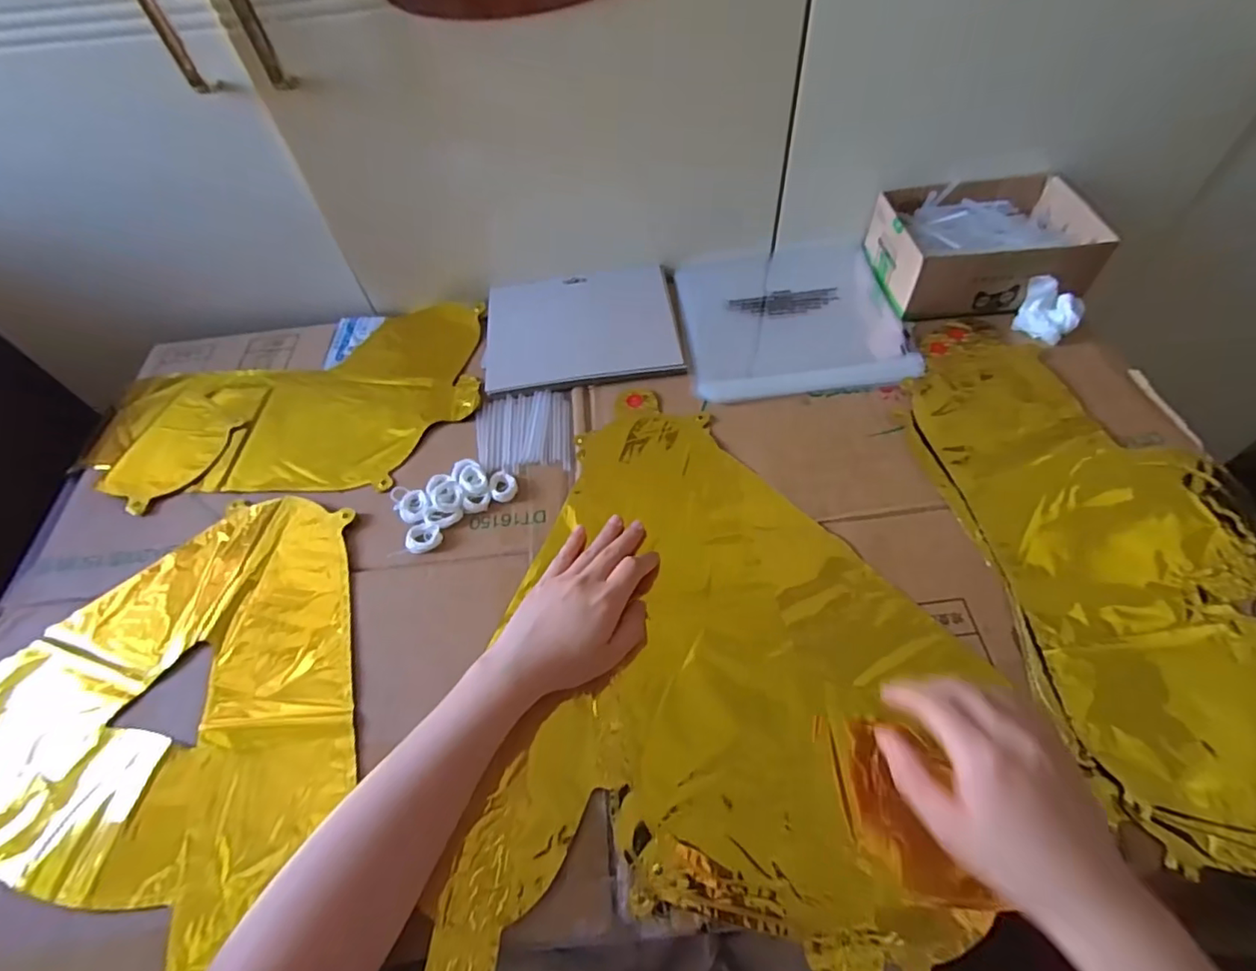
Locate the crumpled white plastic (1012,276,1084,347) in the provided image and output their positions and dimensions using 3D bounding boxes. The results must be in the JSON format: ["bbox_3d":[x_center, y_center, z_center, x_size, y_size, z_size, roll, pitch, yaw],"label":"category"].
[{"bbox_3d":[0.399,-0.167,0.547,0.055,0.036,0.049,31,64,23],"label":"crumpled white plastic"}]

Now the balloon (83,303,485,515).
[{"bbox_3d":[-0.334,-0.082,0.568,0.369,0.016,0.224,-7,54,-1],"label":"balloon"}]

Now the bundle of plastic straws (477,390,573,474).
[{"bbox_3d":[-0.095,-0.050,0.529,0.082,0.005,0.089,-9,56,-2],"label":"bundle of plastic straws"}]

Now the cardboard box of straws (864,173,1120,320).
[{"bbox_3d":[0.352,-0.238,0.580,0.186,0.068,0.130,-3,56,2],"label":"cardboard box of straws"}]

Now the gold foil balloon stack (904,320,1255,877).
[{"bbox_3d":[0.362,0.042,0.429,0.210,0.011,0.449,-11,56,-3],"label":"gold foil balloon stack"}]

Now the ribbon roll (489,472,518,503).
[{"bbox_3d":[-0.106,0.000,0.493,0.023,0.007,0.027,-21,57,-9],"label":"ribbon roll"}]

